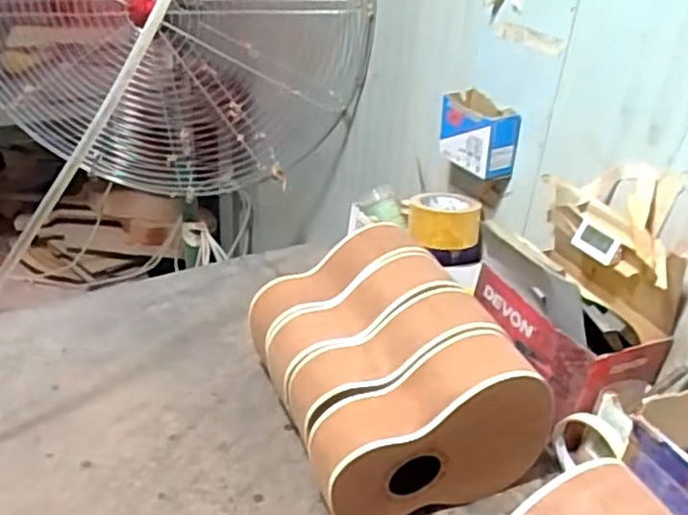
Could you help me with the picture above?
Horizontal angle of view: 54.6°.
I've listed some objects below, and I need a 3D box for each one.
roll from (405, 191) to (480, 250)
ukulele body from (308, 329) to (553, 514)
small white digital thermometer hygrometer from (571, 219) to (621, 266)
[{"bbox_3d":[0.146,-0.057,0.981,0.102,0.051,0.122,7,32,4],"label":"roll"},{"bbox_3d":[0.082,0.175,0.657,0.238,0.183,0.073,-7,34,-18],"label":"ukulele body"},{"bbox_3d":[0.292,-0.018,0.772,0.015,0.036,0.054,2,26,-41],"label":"small white digital thermometer hygrometer"}]

